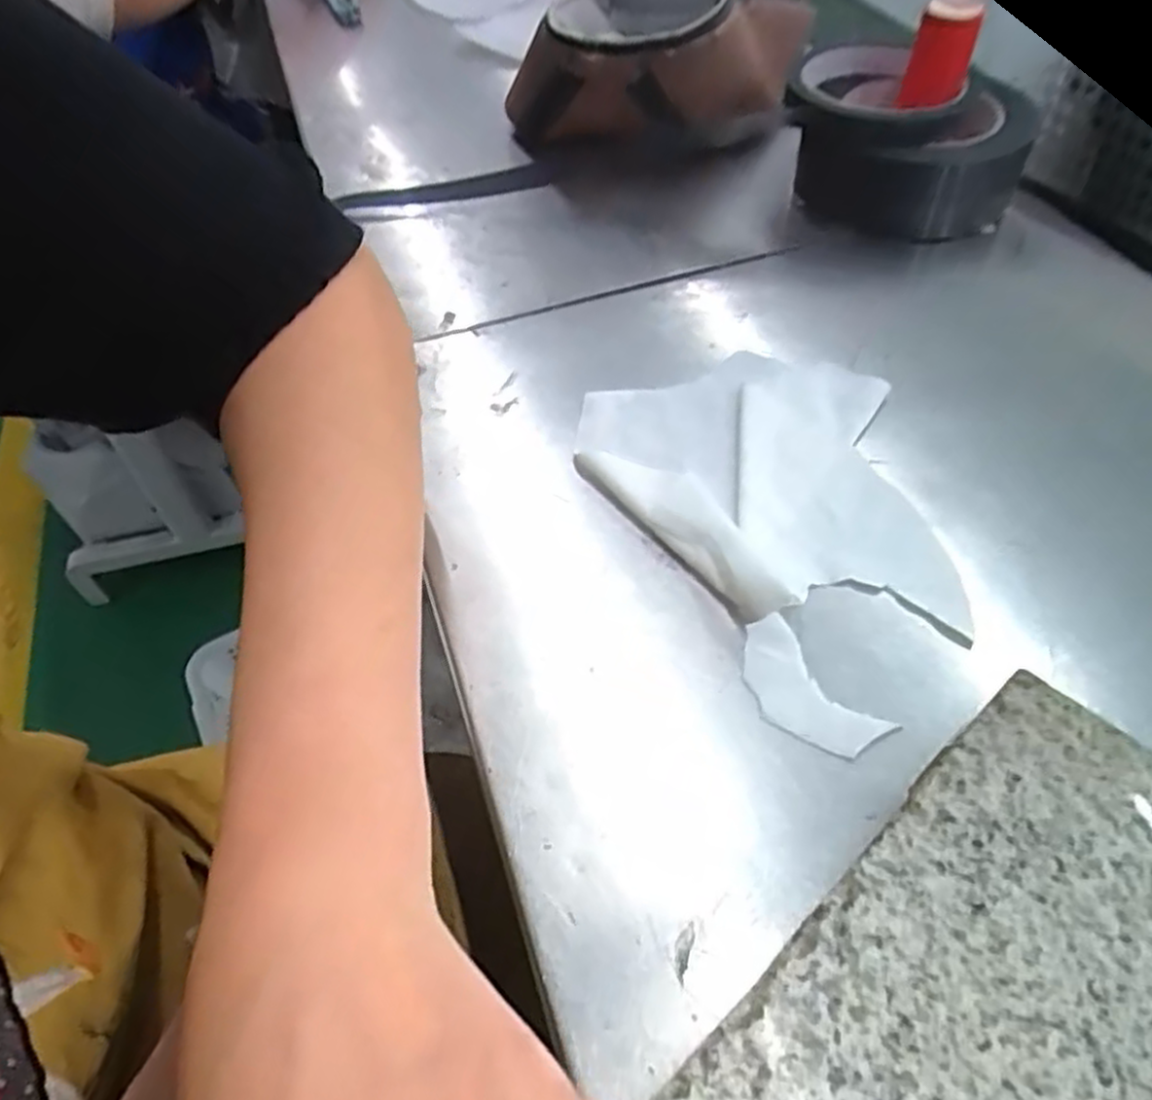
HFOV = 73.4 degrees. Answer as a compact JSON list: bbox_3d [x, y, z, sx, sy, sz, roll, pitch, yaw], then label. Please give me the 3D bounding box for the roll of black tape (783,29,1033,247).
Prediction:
[{"bbox_3d":[0.193,-0.245,0.460,0.132,0.067,0.132,-1,52,1],"label":"roll of black tape"}]

